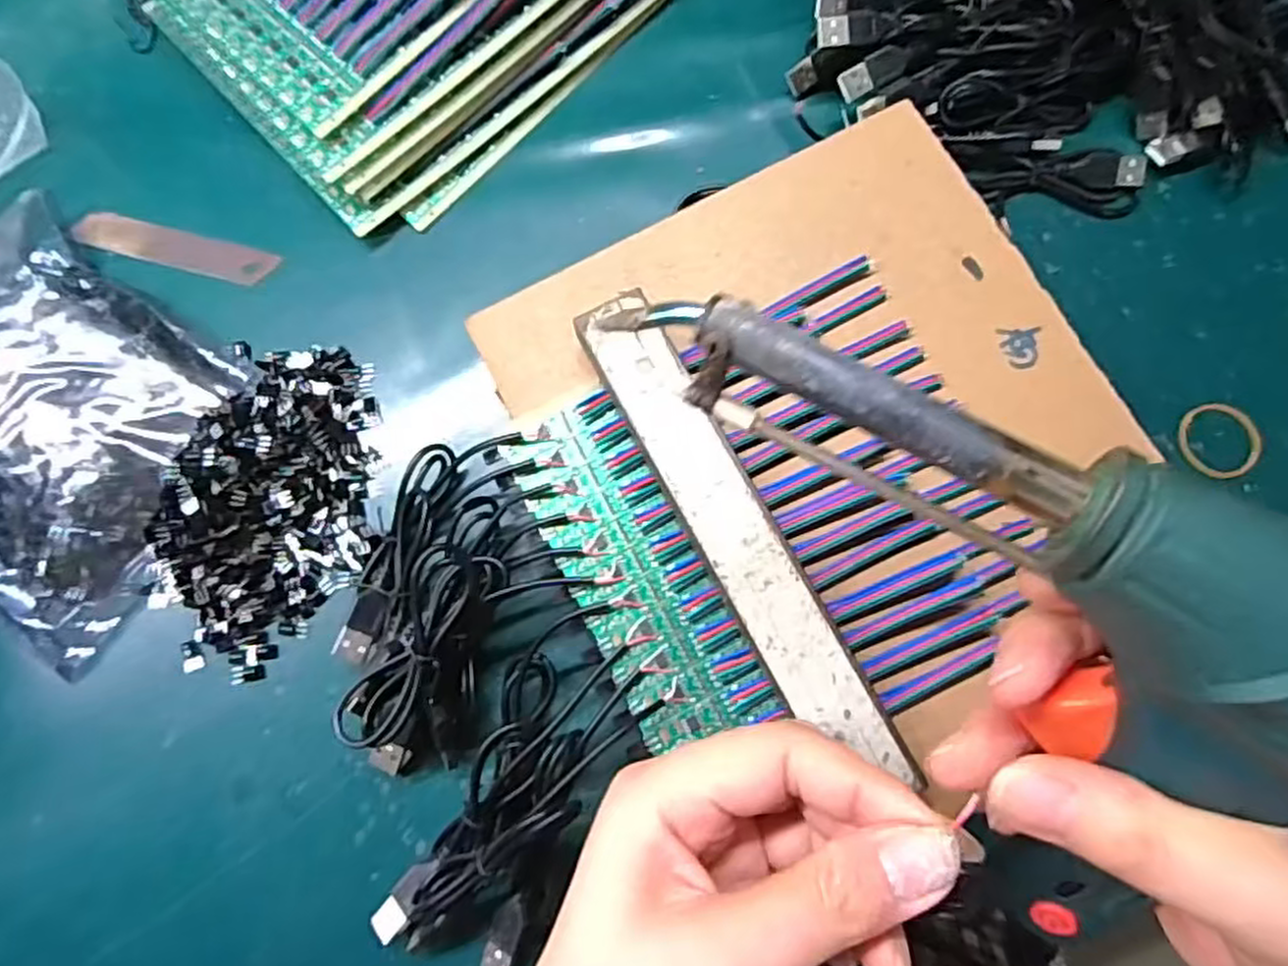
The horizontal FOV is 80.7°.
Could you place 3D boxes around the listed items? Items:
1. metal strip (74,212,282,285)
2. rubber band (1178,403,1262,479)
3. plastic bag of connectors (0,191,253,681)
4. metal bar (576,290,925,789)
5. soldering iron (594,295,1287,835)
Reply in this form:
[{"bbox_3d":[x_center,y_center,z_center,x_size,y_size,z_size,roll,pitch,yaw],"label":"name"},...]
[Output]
[{"bbox_3d":[-0.212,-0.107,0.345,0.088,0.005,0.019,13,72,2],"label":"metal strip"},{"bbox_3d":[0.241,-0.018,0.316,0.033,0.004,0.031,0,80,1],"label":"rubber band"},{"bbox_3d":[-0.258,-0.029,0.317,0.169,0.029,0.138,37,82,7],"label":"plastic bag of connectors"},{"bbox_3d":[0.031,0.017,0.269,0.027,0.025,0.184,-28,81,-4],"label":"metal bar"},{"bbox_3d":[0.075,0.011,0.152,0.172,0.057,0.044,33,82,6],"label":"soldering iron"}]

